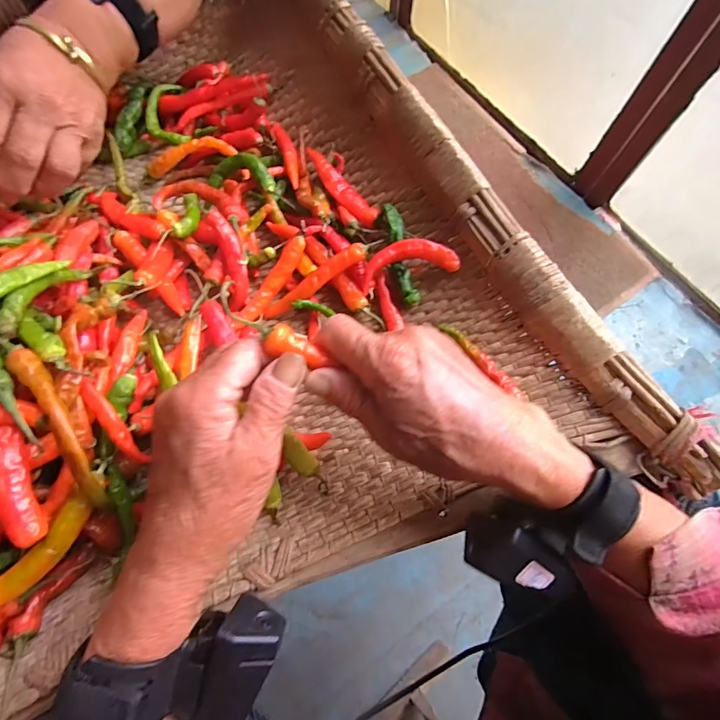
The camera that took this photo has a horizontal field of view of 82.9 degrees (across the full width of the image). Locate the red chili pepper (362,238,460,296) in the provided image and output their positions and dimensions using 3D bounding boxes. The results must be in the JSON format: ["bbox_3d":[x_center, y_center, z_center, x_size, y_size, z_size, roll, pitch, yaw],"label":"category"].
[{"bbox_3d":[0.039,-0.079,0.332,0.076,0.022,0.027,-8,67,-6],"label":"red chili pepper"}]

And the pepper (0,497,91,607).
[{"bbox_3d":[-0.180,0.108,0.214,0.083,0.012,0.022,-42,74,-17],"label":"pepper"}]

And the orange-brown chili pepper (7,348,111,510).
[{"bbox_3d":[-0.161,0.037,0.220,0.013,0.015,0.096,-26,92,-12],"label":"orange-brown chili pepper"}]

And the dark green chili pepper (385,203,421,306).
[{"bbox_3d":[0.034,-0.087,0.334,0.015,0.012,0.086,-12,89,-7],"label":"dark green chili pepper"}]

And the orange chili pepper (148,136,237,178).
[{"bbox_3d":[-0.163,-0.198,0.393,0.082,0.022,0.018,-16,68,-9],"label":"orange chili pepper"}]

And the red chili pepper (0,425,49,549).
[{"bbox_3d":[-0.182,0.066,0.214,0.017,0.013,0.062,-19,85,-10],"label":"red chili pepper"}]

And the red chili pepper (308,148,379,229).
[{"bbox_3d":[-0.019,-0.160,0.370,0.022,0.012,0.112,-26,70,-13],"label":"red chili pepper"}]

